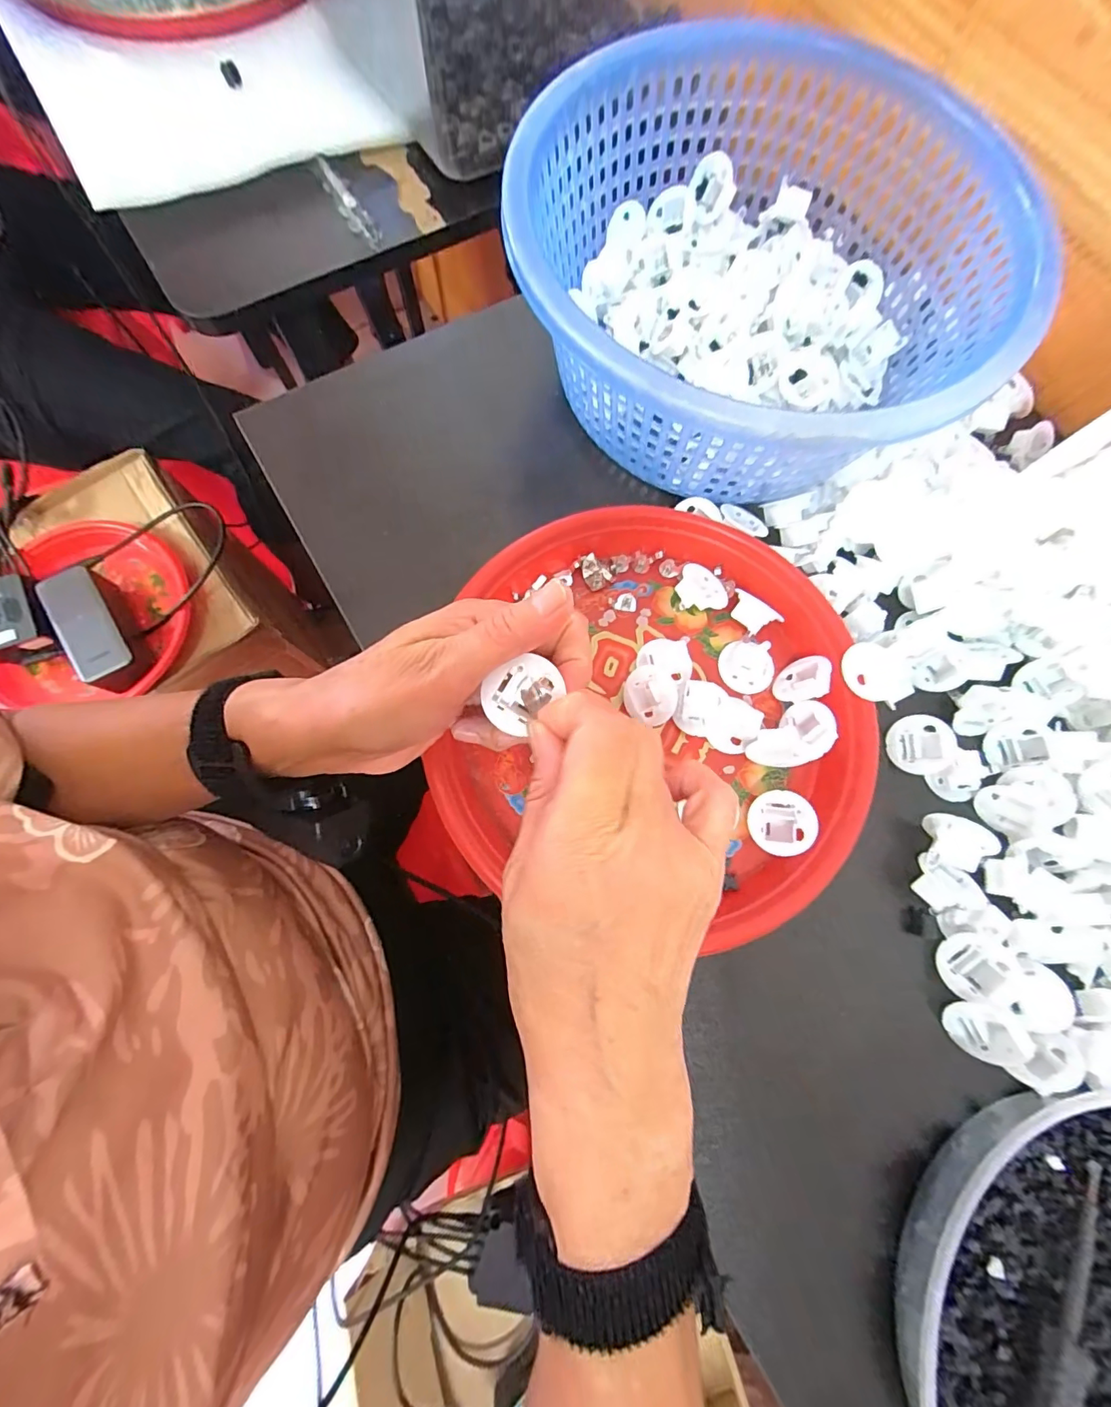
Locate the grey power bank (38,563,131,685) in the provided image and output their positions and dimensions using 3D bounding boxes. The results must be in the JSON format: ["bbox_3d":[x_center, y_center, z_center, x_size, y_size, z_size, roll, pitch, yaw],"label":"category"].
[{"bbox_3d":[-0.502,-0.084,0.525,0.049,0.010,0.110,-26,105,-31],"label":"grey power bank"}]

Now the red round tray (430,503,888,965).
[{"bbox_3d":[0.056,-0.003,0.280,0.228,0.027,0.238,3,76,-1],"label":"red round tray"}]

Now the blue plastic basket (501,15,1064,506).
[{"bbox_3d":[0.112,-0.237,0.295,0.266,0.102,0.268,0,76,-2],"label":"blue plastic basket"}]

